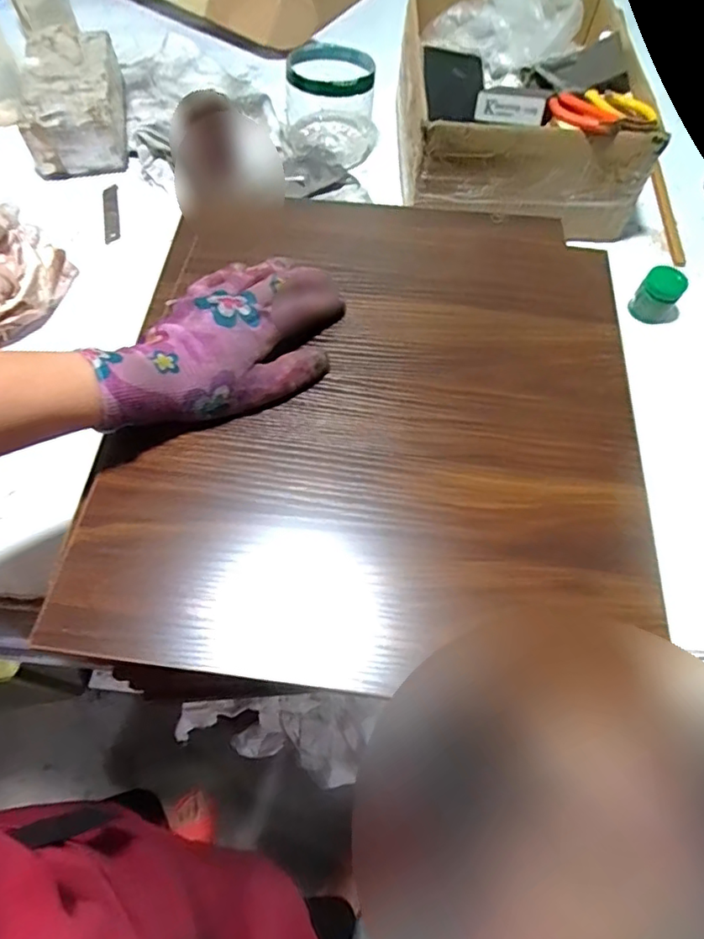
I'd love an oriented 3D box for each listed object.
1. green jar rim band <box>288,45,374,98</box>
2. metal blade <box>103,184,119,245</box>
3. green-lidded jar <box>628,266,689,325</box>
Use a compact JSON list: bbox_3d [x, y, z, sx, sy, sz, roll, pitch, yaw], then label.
[{"bbox_3d":[-0.023,-0.450,0.612,0.097,0.020,0.089,0,62,-1],"label":"green jar rim band"},{"bbox_3d":[-0.276,-0.295,0.626,0.020,0.009,0.114,-22,58,3],"label":"metal blade"},{"bbox_3d":[0.317,-0.181,0.567,0.038,0.048,0.030,37,67,17],"label":"green-lidded jar"}]

